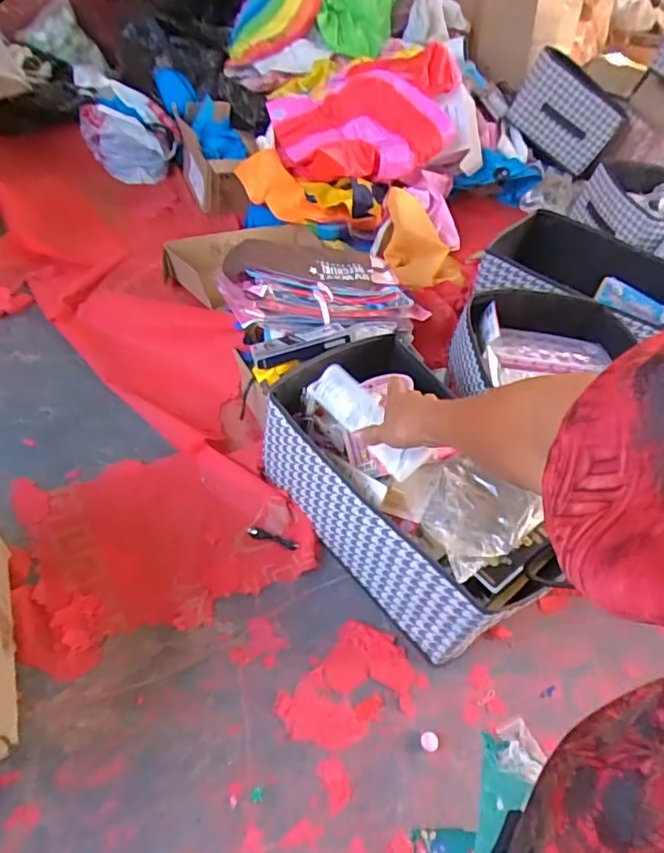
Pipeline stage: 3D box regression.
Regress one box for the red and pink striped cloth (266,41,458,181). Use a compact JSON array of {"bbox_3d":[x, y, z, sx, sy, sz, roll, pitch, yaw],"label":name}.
[{"bbox_3d":[0.107,-0.799,1.446,0.552,0.196,0.301,-25,56,-30],"label":"red and pink striped cloth"}]

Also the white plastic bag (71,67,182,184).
[{"bbox_3d":[-0.537,-0.787,1.493,0.235,0.174,0.221,-10,50,-20],"label":"white plastic bag"}]

